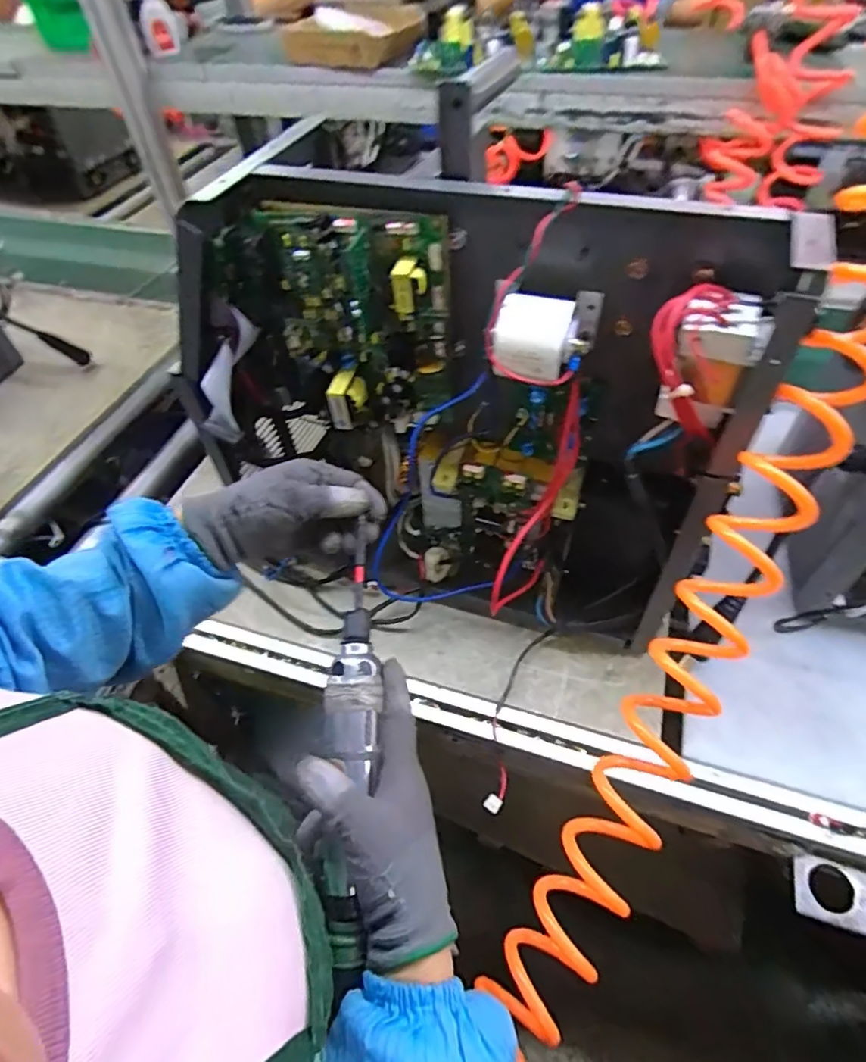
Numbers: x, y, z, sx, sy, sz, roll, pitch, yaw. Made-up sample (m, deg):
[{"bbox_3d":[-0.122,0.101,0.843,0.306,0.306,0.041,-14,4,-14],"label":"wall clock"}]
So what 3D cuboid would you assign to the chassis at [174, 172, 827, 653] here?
[{"bbox_3d":[0.017,-0.089,0.554,0.477,0.415,0.152,13,53,13],"label":"chassis"}]

